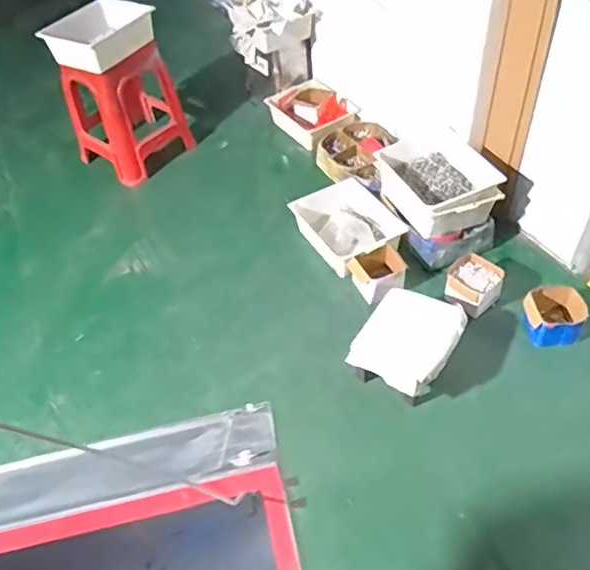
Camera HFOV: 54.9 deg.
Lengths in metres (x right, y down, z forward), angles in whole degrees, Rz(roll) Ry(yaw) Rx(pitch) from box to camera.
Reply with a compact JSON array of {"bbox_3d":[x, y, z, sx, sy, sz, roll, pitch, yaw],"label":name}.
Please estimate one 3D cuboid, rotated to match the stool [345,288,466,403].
[{"bbox_3d":[0.318,0.172,1.596,0.252,0.139,0.307,21,55,27],"label":"stool"}]

